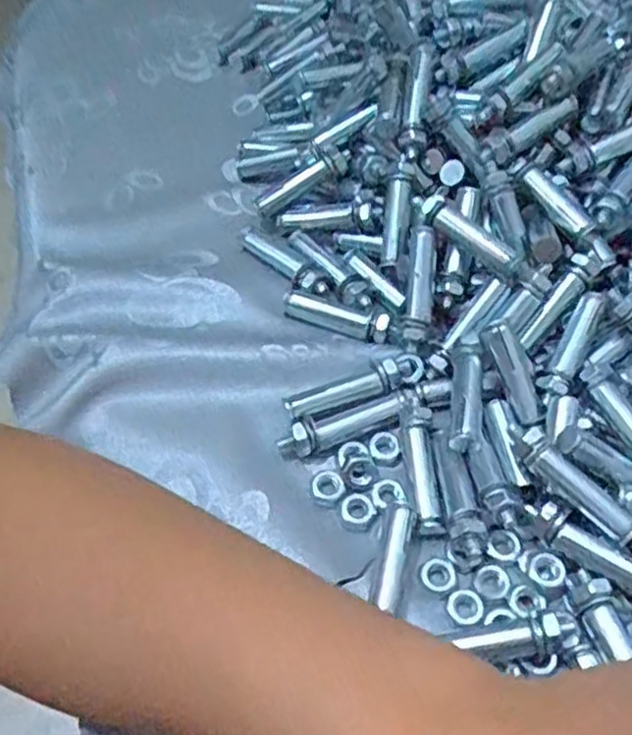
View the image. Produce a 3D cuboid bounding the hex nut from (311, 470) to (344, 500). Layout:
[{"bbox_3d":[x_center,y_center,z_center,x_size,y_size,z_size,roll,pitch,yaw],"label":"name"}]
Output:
[{"bbox_3d":[0.005,0.046,0.285,0.012,0.004,0.012,4,54,3],"label":"hex nut"}]

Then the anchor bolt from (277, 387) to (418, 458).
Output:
[{"bbox_3d":[0.014,0.021,0.295,0.060,0.008,0.013,-18,56,-12],"label":"anchor bolt"}]

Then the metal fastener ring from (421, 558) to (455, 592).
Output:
[{"bbox_3d":[0.045,0.076,0.265,0.012,0.004,0.011,0,54,0],"label":"metal fastener ring"}]

